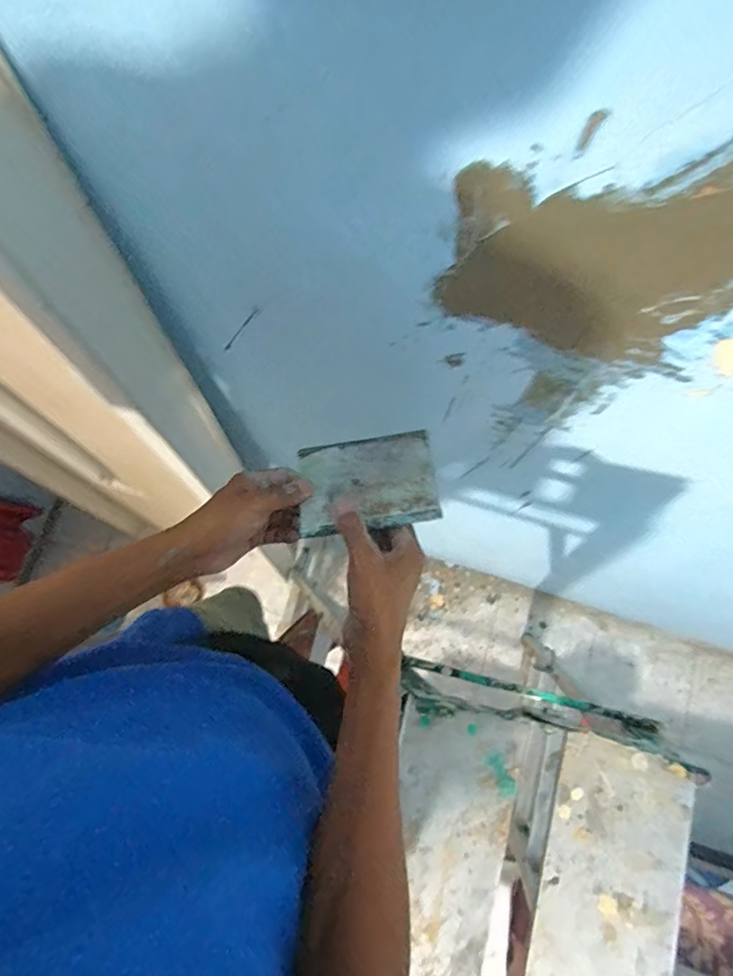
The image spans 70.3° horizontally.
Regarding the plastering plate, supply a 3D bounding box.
[{"bbox_3d":[0.000,-0.006,0.456,0.118,0.010,0.090,-9,58,7],"label":"plastering plate"}]

